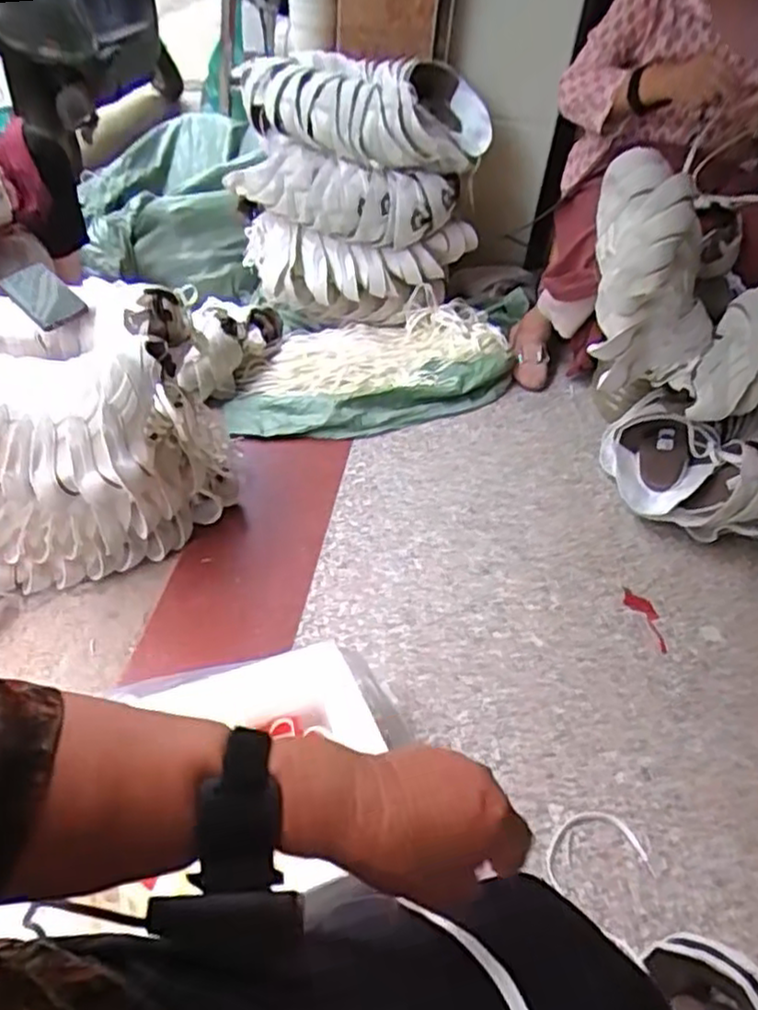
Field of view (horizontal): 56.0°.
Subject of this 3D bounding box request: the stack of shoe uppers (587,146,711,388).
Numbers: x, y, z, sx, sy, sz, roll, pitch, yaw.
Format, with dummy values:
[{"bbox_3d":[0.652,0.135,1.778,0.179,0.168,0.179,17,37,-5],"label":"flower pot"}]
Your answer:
[{"bbox_3d":[0.445,-0.379,1.172,0.172,0.369,0.158,-16,18,-17],"label":"stack of shoe uppers"}]

